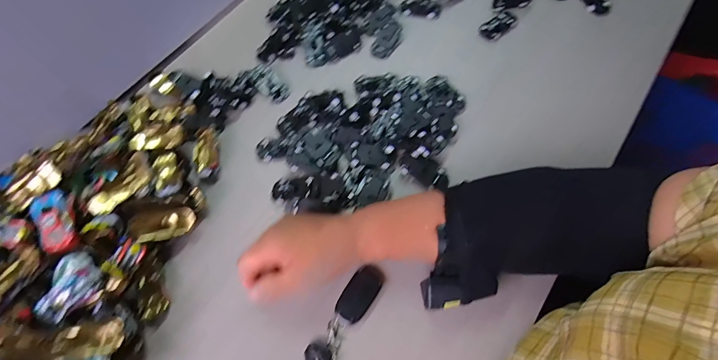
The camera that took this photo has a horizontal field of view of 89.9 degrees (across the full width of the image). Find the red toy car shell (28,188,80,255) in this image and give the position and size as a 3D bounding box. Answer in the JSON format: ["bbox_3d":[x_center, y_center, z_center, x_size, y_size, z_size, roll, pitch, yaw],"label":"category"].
[{"bbox_3d":[-0.308,0.042,0.367,0.033,0.019,0.062,-35,67,-13],"label":"red toy car shell"}]

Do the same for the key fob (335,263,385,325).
[{"bbox_3d":[0.002,0.120,0.386,0.030,0.015,0.062,30,69,17],"label":"key fob"}]

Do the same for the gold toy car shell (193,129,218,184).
[{"bbox_3d":[-0.201,-0.032,0.474,0.031,0.021,0.074,-17,64,-5],"label":"gold toy car shell"}]

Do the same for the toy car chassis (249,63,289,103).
[{"bbox_3d":[-0.132,-0.143,0.524,0.069,0.014,0.035,37,71,19],"label":"toy car chassis"}]

